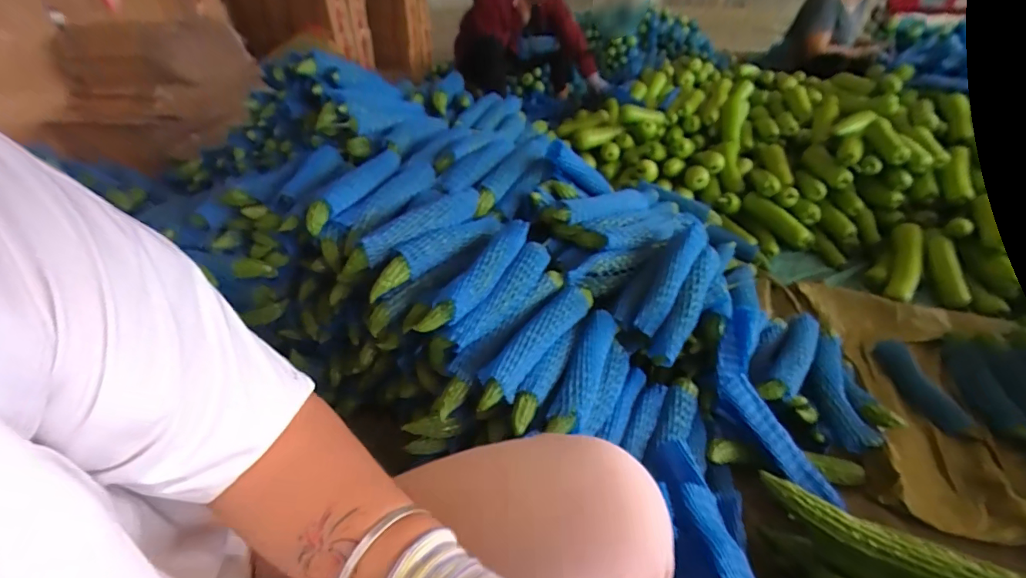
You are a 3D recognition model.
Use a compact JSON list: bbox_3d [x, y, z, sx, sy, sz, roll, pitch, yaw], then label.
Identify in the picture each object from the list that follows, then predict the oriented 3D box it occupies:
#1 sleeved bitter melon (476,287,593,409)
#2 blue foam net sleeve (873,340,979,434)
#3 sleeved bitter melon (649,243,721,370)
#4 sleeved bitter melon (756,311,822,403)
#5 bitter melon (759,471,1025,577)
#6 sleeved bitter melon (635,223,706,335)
[{"bbox_3d":[0.042,0.077,0.687,0.050,0.060,0.281,23,41,28],"label":"sleeved bitter melon"},{"bbox_3d":[0.835,0.198,0.900,0.062,0.050,0.224,-3,36,-6],"label":"blue foam net sleeve"},{"bbox_3d":[0.308,0.023,0.771,0.048,0.056,0.236,25,73,30],"label":"sleeved bitter melon"},{"bbox_3d":[0.537,0.127,0.844,0.058,0.047,0.244,27,43,31],"label":"sleeved bitter melon"},{"bbox_3d":[0.455,0.312,0.531,0.284,0.063,0.045,25,42,30],"label":"bitter melon"},{"bbox_3d":[0.278,-0.026,0.774,0.050,0.049,0.229,25,73,29],"label":"sleeved bitter melon"}]

